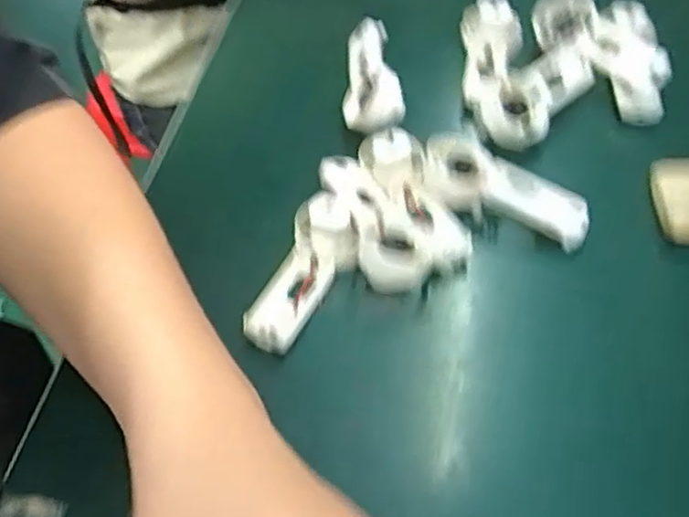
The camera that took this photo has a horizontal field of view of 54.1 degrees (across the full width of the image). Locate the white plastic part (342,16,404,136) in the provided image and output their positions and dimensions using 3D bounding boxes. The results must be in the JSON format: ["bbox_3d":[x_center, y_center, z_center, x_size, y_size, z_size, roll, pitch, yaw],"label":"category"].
[{"bbox_3d":[0.015,-0.120,0.434,0.035,0.025,0.097,-6,54,-2],"label":"white plastic part"}]

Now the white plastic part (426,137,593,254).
[{"bbox_3d":[0.090,-0.038,0.376,0.093,0.028,0.033,21,57,16],"label":"white plastic part"}]

